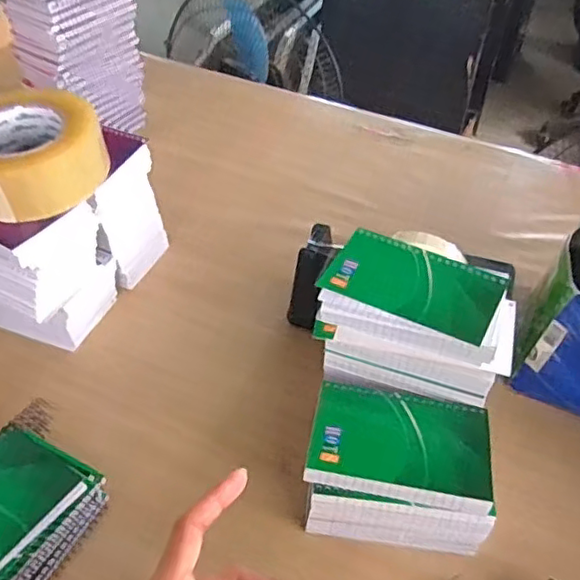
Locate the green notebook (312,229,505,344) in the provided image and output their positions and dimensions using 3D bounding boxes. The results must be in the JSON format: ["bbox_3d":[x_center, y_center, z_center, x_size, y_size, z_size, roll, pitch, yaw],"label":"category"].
[{"bbox_3d":[0.094,-0.006,0.468,0.126,0.008,0.073,20,47,18],"label":"green notebook"}]

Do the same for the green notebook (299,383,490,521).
[{"bbox_3d":[0.081,0.111,0.448,0.126,0.012,0.082,10,45,8],"label":"green notebook"}]

